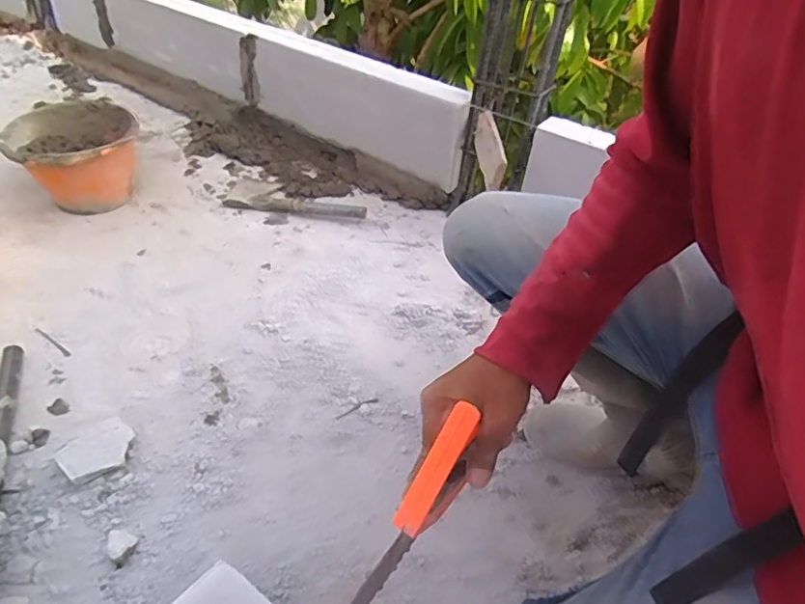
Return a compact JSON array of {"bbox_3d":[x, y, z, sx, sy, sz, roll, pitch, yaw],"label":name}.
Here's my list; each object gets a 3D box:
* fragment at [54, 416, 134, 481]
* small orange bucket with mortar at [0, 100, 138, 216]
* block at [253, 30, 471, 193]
[{"bbox_3d":[-0.411,0.200,0.748,0.089,0.033,0.063,-27,53,-28],"label":"fragment"},{"bbox_3d":[-0.665,-0.288,1.153,0.216,0.158,0.231,3,44,-2],"label":"small orange bucket with mortar"},{"bbox_3d":[-0.114,-0.448,1.245,0.567,0.207,0.060,25,47,21],"label":"block"}]

